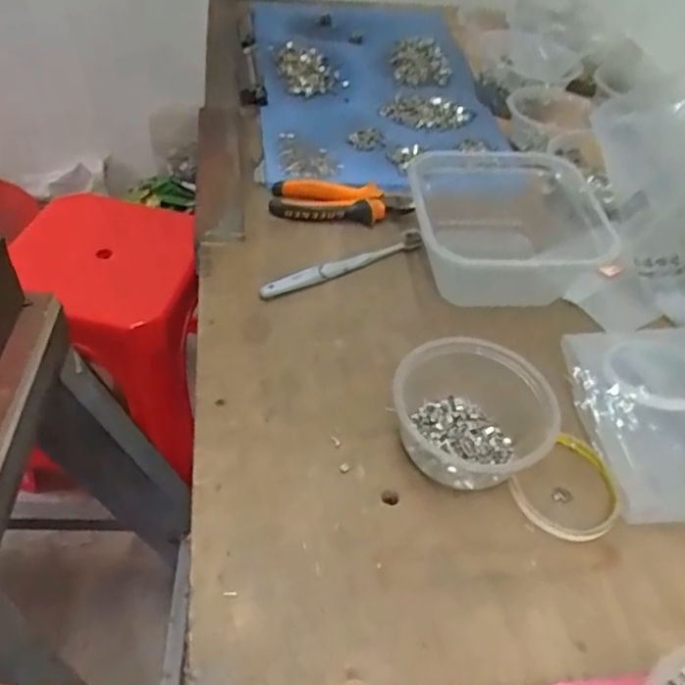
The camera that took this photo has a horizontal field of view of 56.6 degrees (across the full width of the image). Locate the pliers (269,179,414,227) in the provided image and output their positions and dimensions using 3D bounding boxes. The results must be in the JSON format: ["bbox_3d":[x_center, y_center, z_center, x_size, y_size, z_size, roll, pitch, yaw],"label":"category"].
[{"bbox_3d":[0.001,-0.152,0.677,0.150,0.022,0.058,3,47,-6],"label":"pliers"}]

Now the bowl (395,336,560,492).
[{"bbox_3d":[0.092,0.054,0.464,0.117,0.067,0.097,27,49,18],"label":"bowl"}]

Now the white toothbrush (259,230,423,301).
[{"bbox_3d":[0.000,-0.077,0.610,0.175,0.014,0.021,-23,52,-19],"label":"white toothbrush"}]

